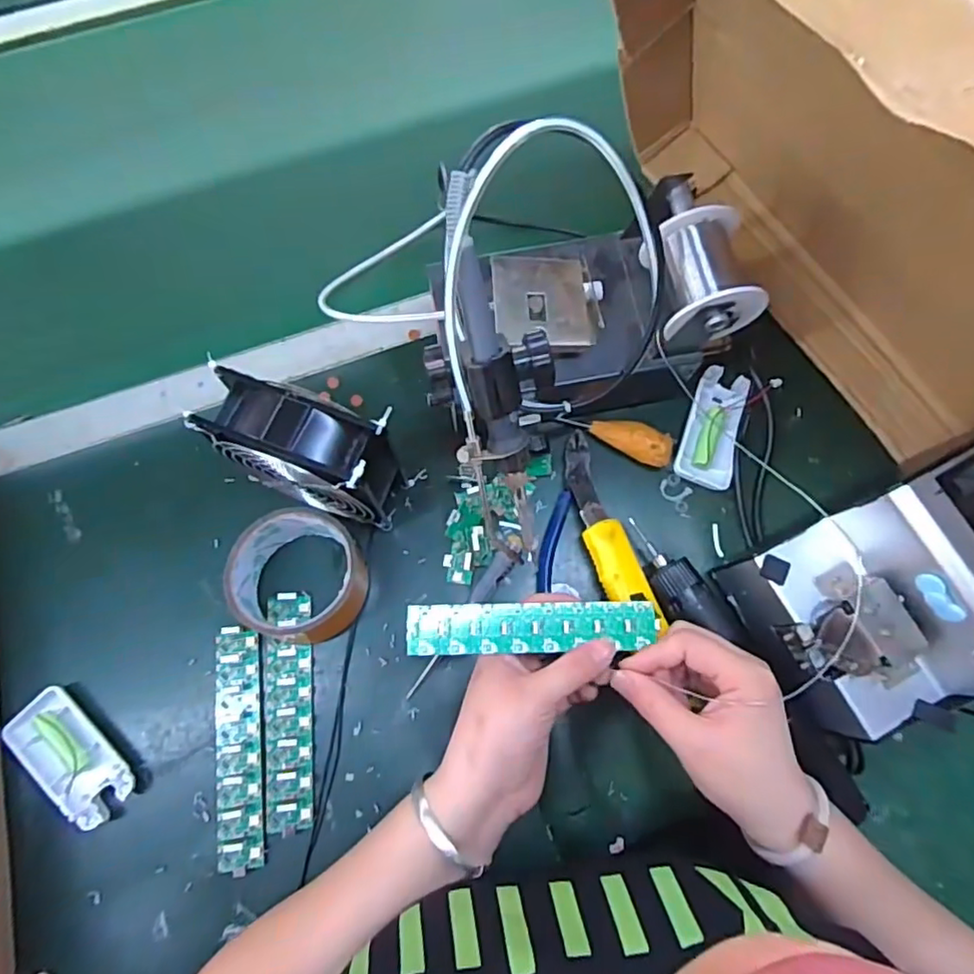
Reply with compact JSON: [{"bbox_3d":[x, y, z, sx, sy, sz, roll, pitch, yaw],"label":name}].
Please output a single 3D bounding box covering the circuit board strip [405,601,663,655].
[{"bbox_3d":[0.029,0.089,0.392,0.154,0.009,0.031,-2,74,-3],"label":"circuit board strip"}]

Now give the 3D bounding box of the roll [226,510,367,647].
[{"bbox_3d":[-0.133,0.062,0.440,0.084,0.051,0.090,0,74,0],"label":"roll"}]

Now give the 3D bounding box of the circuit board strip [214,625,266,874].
[{"bbox_3d":[-0.172,0.179,0.430,0.032,0.010,0.156,-8,74,-2],"label":"circuit board strip"}]

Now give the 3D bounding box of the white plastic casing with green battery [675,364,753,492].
[{"bbox_3d":[0.179,-0.047,0.487,0.043,0.017,0.094,19,75,5],"label":"white plastic casing with green battery"}]

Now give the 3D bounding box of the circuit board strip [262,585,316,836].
[{"bbox_3d":[-0.141,0.156,0.436,0.035,0.015,0.157,-6,74,-2],"label":"circuit board strip"}]

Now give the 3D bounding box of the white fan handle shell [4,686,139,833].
[{"bbox_3d":[-0.288,0.188,0.432,0.043,0.022,0.093,-43,78,-11],"label":"white fan handle shell"}]

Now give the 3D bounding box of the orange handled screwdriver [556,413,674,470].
[{"bbox_3d":[0.100,-0.039,0.488,0.089,0.025,0.023,22,75,20],"label":"orange handled screwdriver"}]

